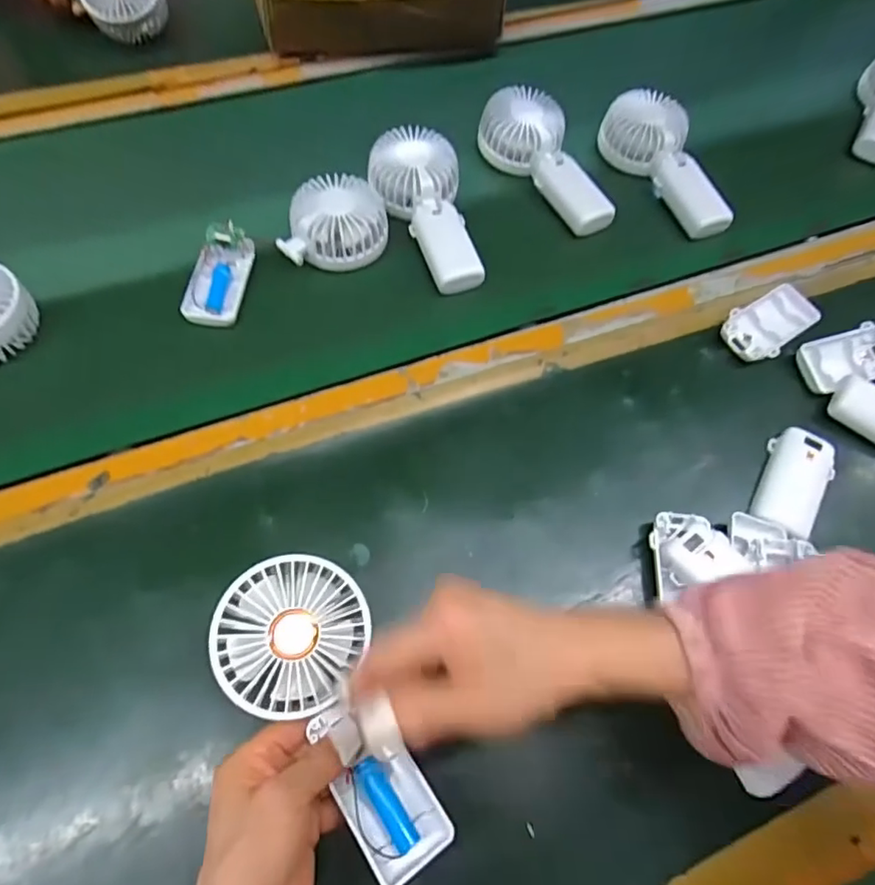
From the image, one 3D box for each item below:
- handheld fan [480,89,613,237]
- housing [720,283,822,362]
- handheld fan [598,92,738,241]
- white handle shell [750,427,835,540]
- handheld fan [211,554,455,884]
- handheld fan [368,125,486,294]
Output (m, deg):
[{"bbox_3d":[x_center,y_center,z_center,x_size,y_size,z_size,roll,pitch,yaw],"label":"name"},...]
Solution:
[{"bbox_3d":[0.108,-0.284,0.574,0.080,0.055,0.171,-20,65,-14],"label":"handheld fan"},{"bbox_3d":[0.297,-0.106,0.509,0.094,0.013,0.050,-29,67,-17],"label":"housing"},{"bbox_3d":[0.232,-0.285,0.582,0.082,0.051,0.178,-10,63,-9],"label":"handheld fan"},{"bbox_3d":[0.280,0.030,0.444,0.047,0.014,0.094,26,63,10],"label":"white handle shell"},{"bbox_3d":[-0.058,0.150,0.324,0.080,0.031,0.178,-29,84,-17],"label":"handheld fan"},{"bbox_3d":[-0.013,-0.217,0.534,0.083,0.052,0.171,-8,63,-8],"label":"handheld fan"}]

